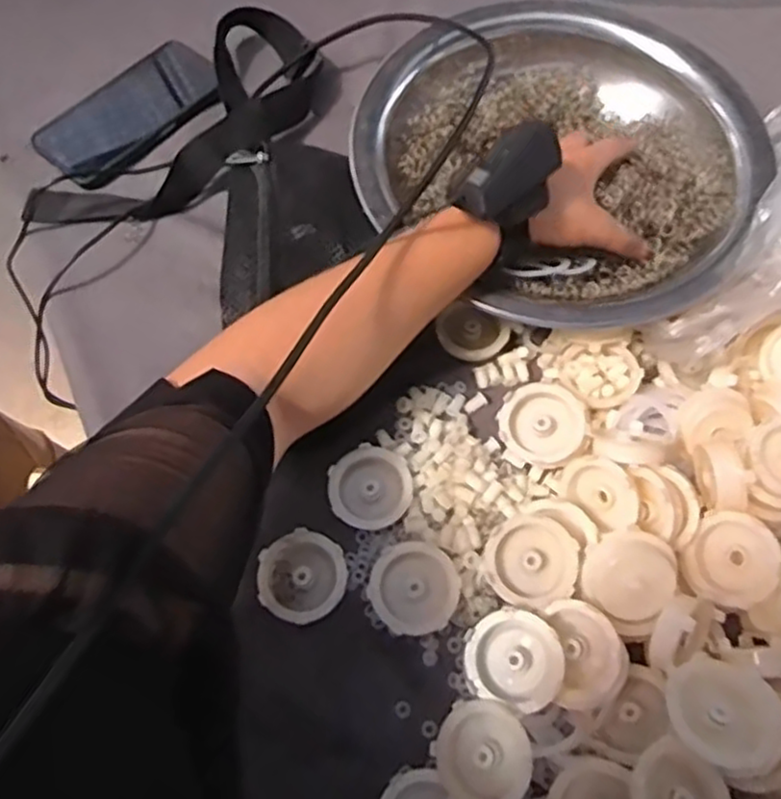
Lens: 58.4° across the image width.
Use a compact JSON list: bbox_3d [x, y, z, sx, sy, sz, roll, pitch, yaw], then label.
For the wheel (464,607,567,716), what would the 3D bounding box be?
[{"bbox_3d":[0.070,0.145,0.395,0.052,0.015,0.052,-3,76,14],"label":"wheel"}]

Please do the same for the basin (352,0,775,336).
[{"bbox_3d":[0.125,-0.187,0.526,0.287,0.058,0.290,1,65,-1],"label":"basin"}]

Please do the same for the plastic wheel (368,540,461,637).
[{"bbox_3d":[0.015,0.115,0.428,0.051,0.010,0.053,-36,71,-17],"label":"plastic wheel"}]

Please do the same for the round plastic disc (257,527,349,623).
[{"bbox_3d":[-0.055,0.111,0.437,0.054,0.020,0.052,1,65,-1],"label":"round plastic disc"}]

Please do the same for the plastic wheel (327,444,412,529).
[{"bbox_3d":[-0.013,0.058,0.461,0.053,0.010,0.054,1,65,-1],"label":"plastic wheel"}]

